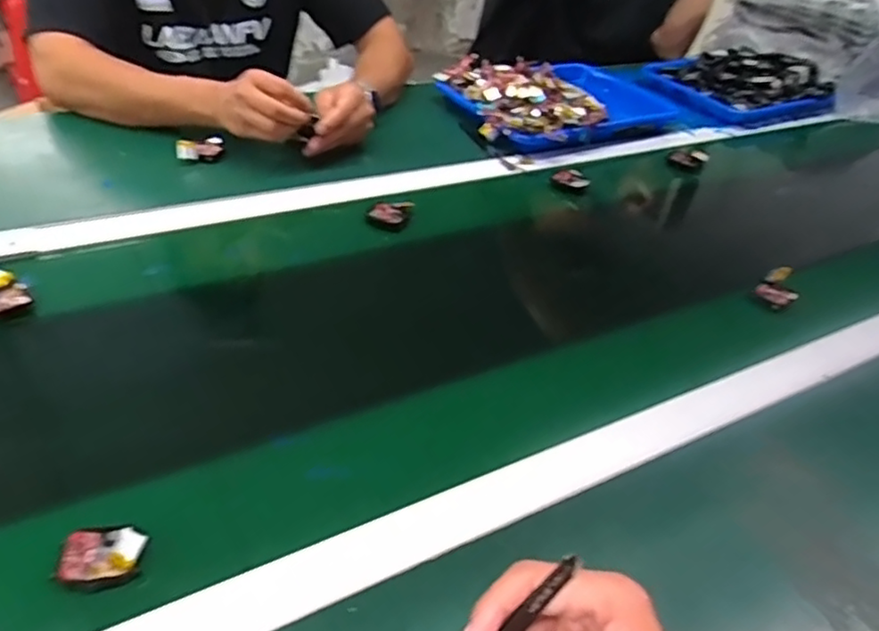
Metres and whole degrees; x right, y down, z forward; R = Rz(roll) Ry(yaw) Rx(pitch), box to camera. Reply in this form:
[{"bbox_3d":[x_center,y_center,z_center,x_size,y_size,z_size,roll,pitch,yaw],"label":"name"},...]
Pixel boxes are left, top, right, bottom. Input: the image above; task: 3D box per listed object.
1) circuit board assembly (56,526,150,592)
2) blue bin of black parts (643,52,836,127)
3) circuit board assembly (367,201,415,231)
[{"bbox_3d":[-0.205,0.145,0.393,0.050,0.018,0.036,-5,40,-14],"label":"circuit board assembly"},{"bbox_3d":[0.570,-0.431,1.195,0.331,0.058,0.225,-15,43,-25],"label":"blue bin of black parts"},{"bbox_3d":[-0.055,-0.118,0.744,0.040,0.016,0.053,15,39,11],"label":"circuit board assembly"}]

